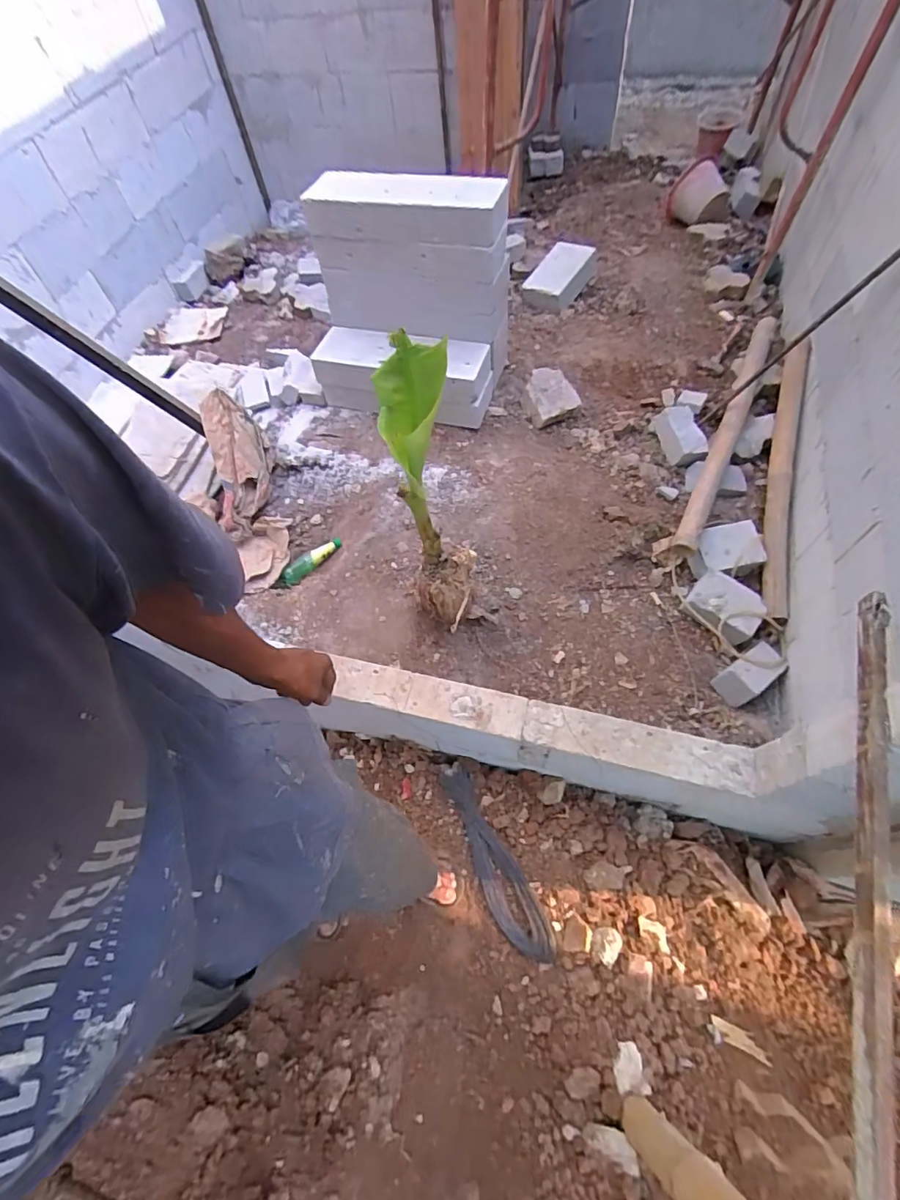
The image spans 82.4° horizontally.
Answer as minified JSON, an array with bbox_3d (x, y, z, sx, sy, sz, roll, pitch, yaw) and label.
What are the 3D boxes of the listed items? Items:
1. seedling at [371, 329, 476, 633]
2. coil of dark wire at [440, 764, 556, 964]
[{"bbox_3d":[-0.035,-0.187,1.201,0.152,0.792,0.296,-13,61,-3],"label":"seedling"},{"bbox_3d":[0.091,0.587,1.182,0.098,0.024,0.447,-24,53,-10],"label":"coil of dark wire"}]

